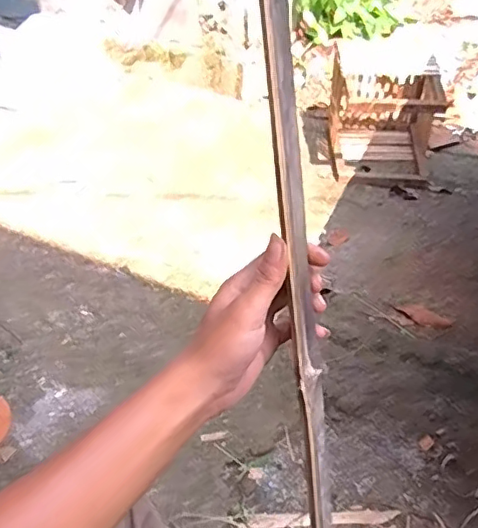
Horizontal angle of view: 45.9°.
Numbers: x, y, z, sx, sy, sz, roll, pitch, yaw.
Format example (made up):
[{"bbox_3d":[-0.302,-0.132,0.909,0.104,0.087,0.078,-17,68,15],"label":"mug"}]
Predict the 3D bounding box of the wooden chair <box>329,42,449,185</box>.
[{"bbox_3d":[0.436,-0.462,1.721,0.315,0.289,0.351,5,39,5],"label":"wooden chair"}]

